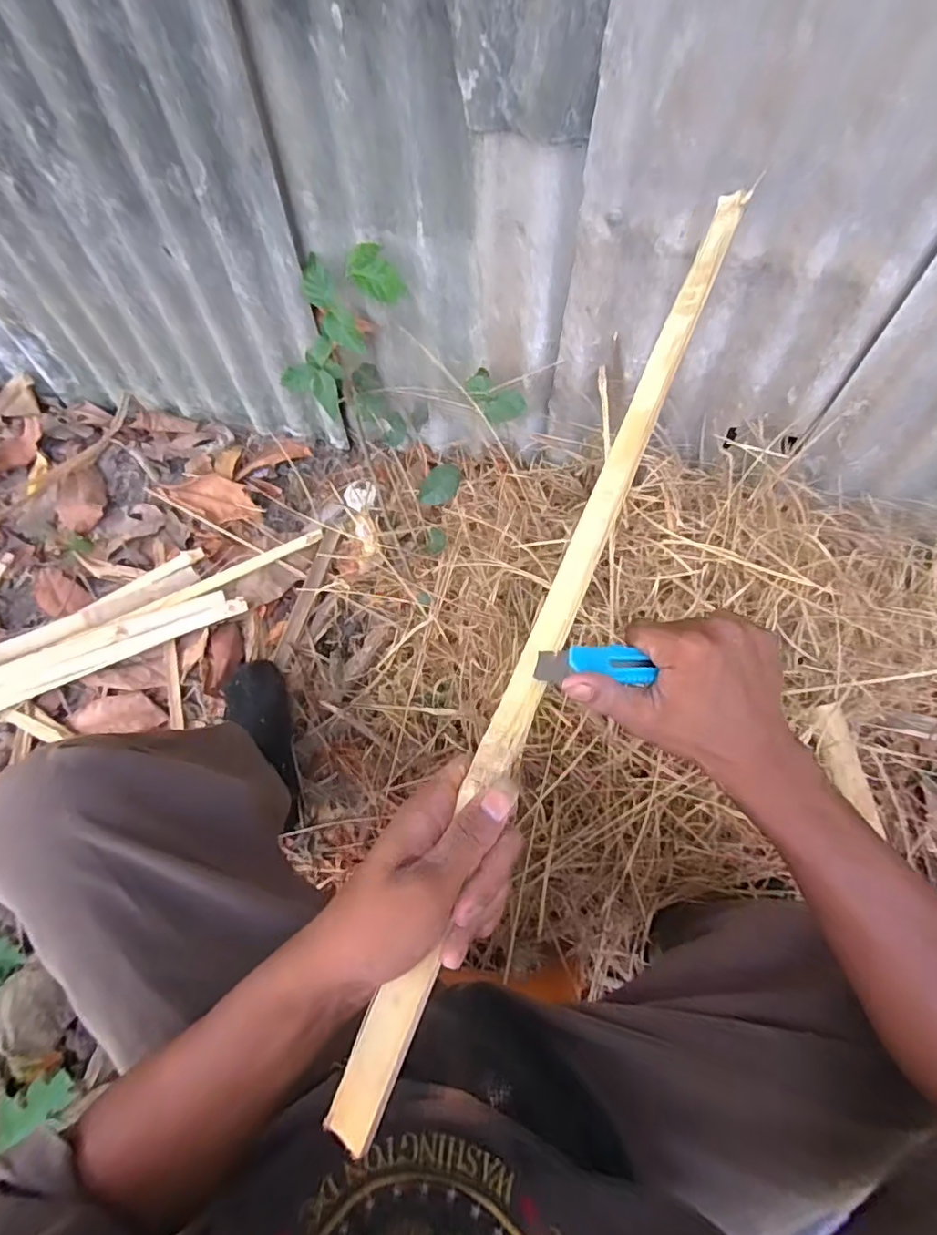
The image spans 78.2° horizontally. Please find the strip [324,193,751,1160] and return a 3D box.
[{"bbox_3d":[0.071,-0.041,0.346,0.022,0.014,0.617,21,72,12],"label":"strip"}]

